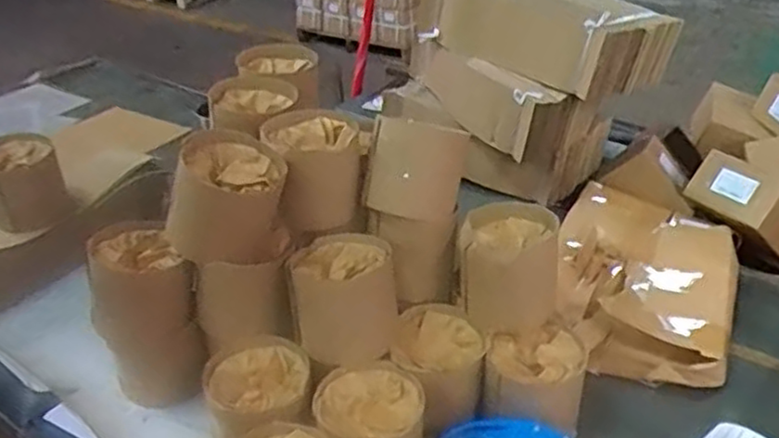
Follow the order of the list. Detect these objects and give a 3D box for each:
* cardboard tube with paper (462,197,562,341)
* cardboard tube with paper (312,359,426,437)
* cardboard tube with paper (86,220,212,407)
[{"bbox_3d":[0.150,0.063,0.872,0.120,0.133,0.135,2,34,5],"label":"cardboard tube with paper"},{"bbox_3d":[-0.020,0.245,0.775,0.120,0.100,0.118,-12,35,-15],"label":"cardboard tube with paper"},{"bbox_3d":[-0.319,0.137,0.899,0.117,0.242,0.110,-20,38,-25],"label":"cardboard tube with paper"}]

